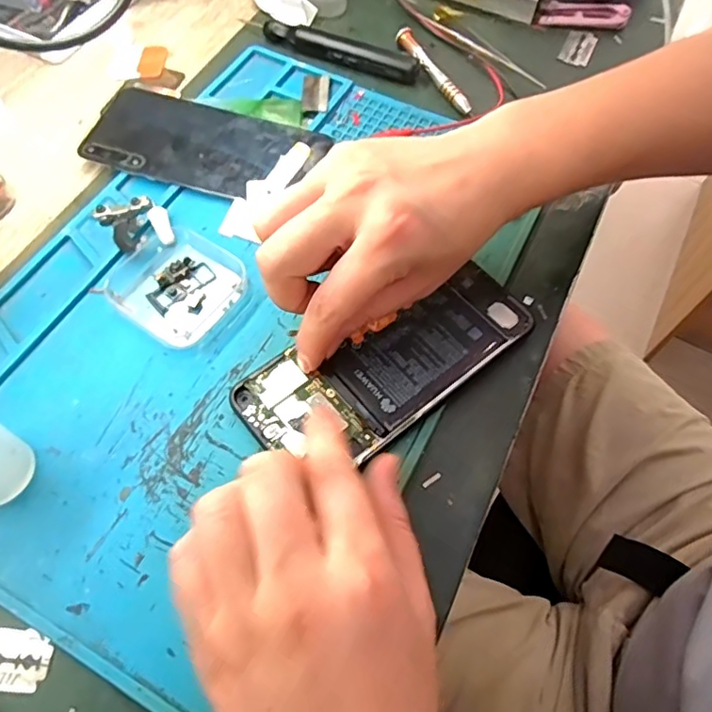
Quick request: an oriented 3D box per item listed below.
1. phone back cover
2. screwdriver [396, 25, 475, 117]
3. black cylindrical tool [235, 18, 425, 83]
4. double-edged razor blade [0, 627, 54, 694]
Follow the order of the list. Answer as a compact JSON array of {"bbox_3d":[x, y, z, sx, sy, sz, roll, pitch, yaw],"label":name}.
[{"bbox_3d":[-0.101,-0.141,0.371,0.147,0.008,0.076,16,63,8],"label":"phone back cover"},{"bbox_3d":[0.058,-0.210,0.412,0.010,0.012,0.096,-25,65,-13],"label":"screwdriver"},{"bbox_3d":[-0.018,-0.232,0.421,0.135,0.011,0.020,23,64,11],"label":"black cylindrical tool"},{"bbox_3d":[-0.150,0.127,0.236,0.041,0.004,0.023,6,55,2],"label":"double-edged razor blade"}]

